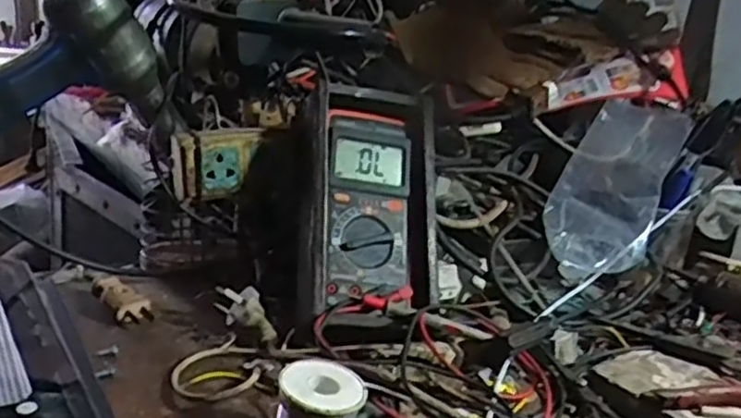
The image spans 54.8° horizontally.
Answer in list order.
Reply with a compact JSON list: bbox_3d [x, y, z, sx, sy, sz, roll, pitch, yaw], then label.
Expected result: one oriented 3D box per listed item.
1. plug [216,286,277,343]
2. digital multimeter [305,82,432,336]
[{"bbox_3d":[-0.094,0.082,0.554,0.061,0.026,0.022,38,29,19],"label":"plug"},{"bbox_3d":[0.004,-0.002,0.581,0.106,0.219,0.050,6,-23,0],"label":"digital multimeter"}]

